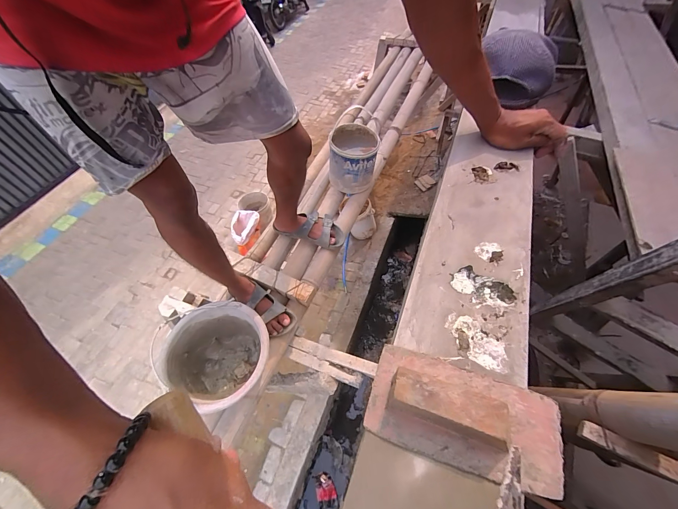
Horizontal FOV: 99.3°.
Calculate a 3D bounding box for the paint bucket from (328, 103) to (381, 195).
[{"bbox_3d":[0.054,-0.369,1.123,0.185,0.183,0.187,-2,55,3],"label":"paint bucket"}]

